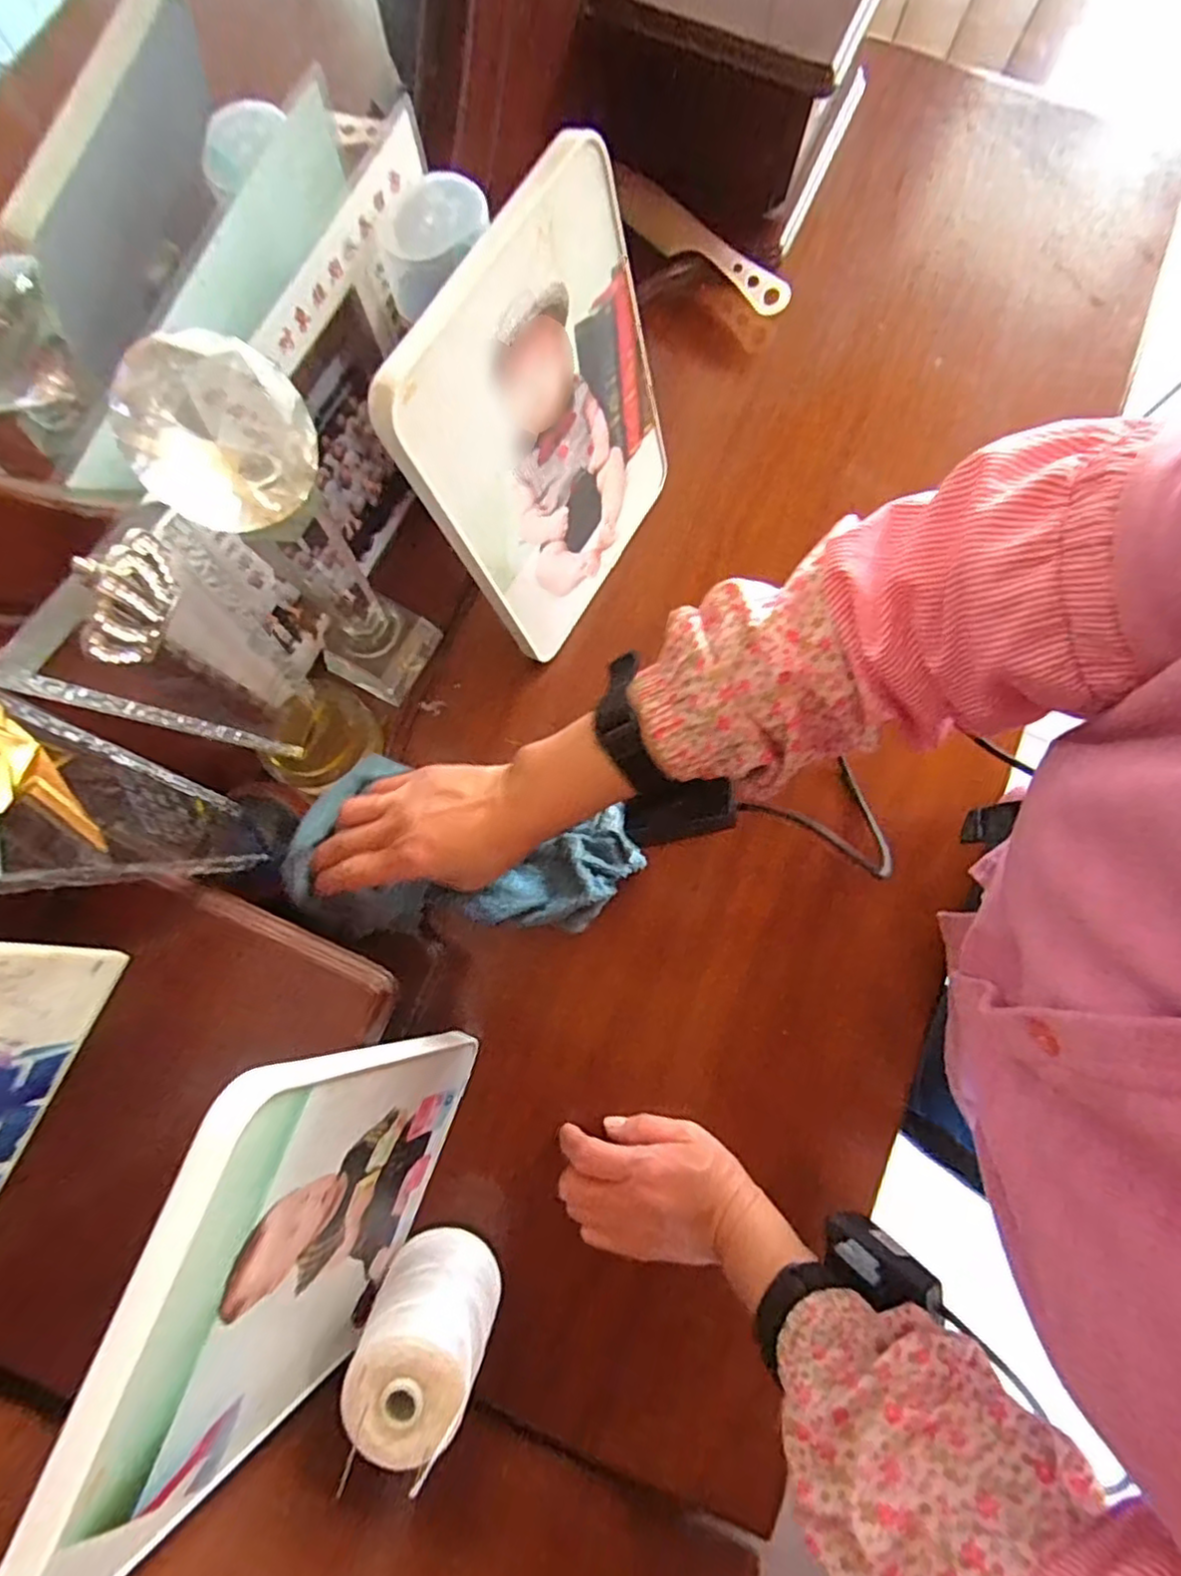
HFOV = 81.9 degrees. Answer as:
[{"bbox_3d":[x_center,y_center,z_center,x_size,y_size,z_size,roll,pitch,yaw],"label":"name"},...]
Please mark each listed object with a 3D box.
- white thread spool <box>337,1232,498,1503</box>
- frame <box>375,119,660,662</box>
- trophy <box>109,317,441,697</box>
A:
[{"bbox_3d":[-0.096,0.312,0.392,0.065,0.104,0.061,0,79,-1],"label":"white thread spool"},{"bbox_3d":[-0.021,-0.219,0.429,0.014,0.243,0.202,27,80,23],"label":"frame"},{"bbox_3d":[-0.160,-0.131,0.403,0.059,0.270,0.078,28,80,4],"label":"trophy"}]

